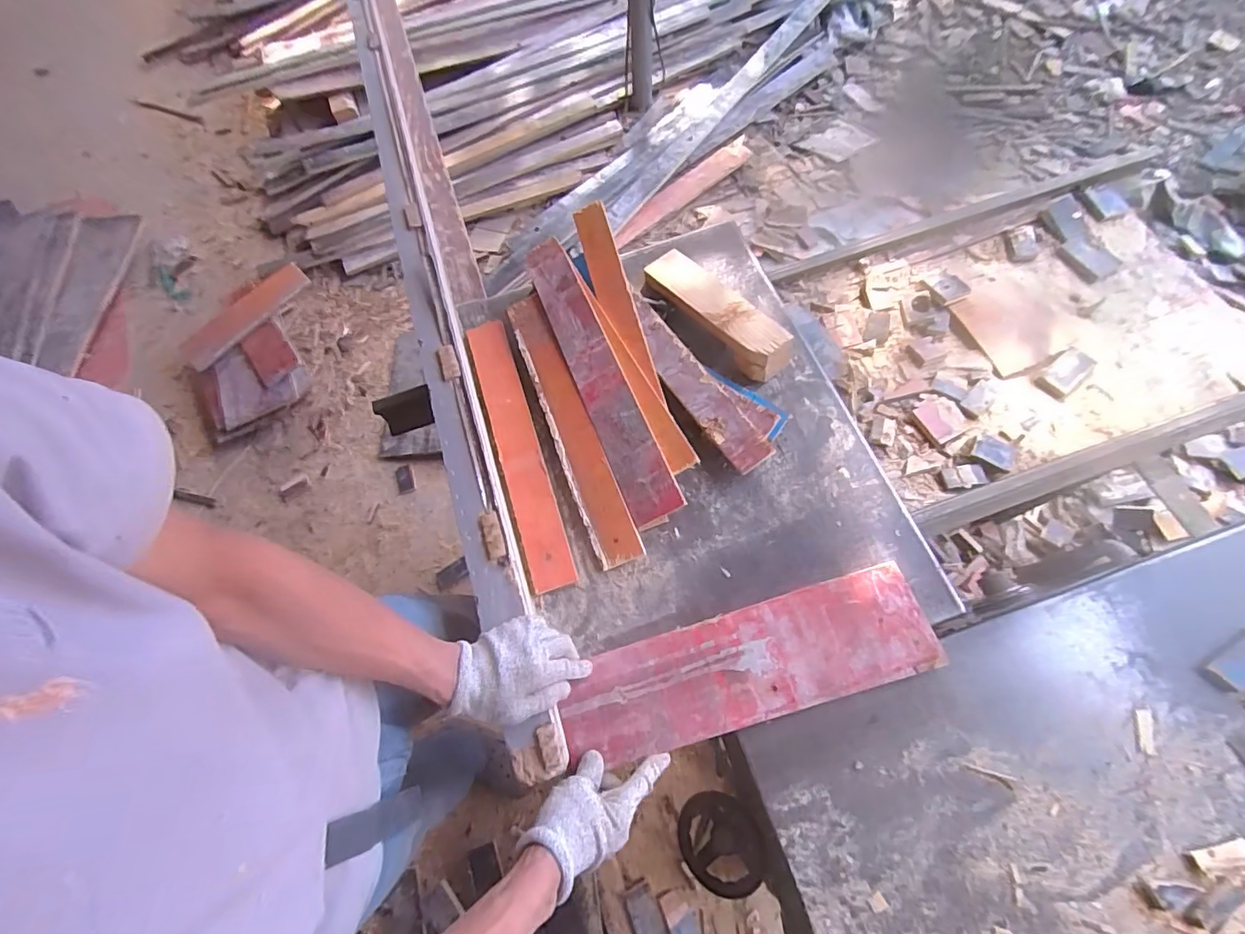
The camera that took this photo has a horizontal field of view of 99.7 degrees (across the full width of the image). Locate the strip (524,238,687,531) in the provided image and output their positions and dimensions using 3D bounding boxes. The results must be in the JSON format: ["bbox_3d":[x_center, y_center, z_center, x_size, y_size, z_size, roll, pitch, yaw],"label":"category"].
[{"bbox_3d":[-0.040,-0.142,0.769,0.070,0.013,0.473,-25,71,4],"label":"strip"}]

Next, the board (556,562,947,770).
[{"bbox_3d":[0.147,0.241,0.631,0.442,0.013,0.124,-17,68,-3],"label":"board"}]

